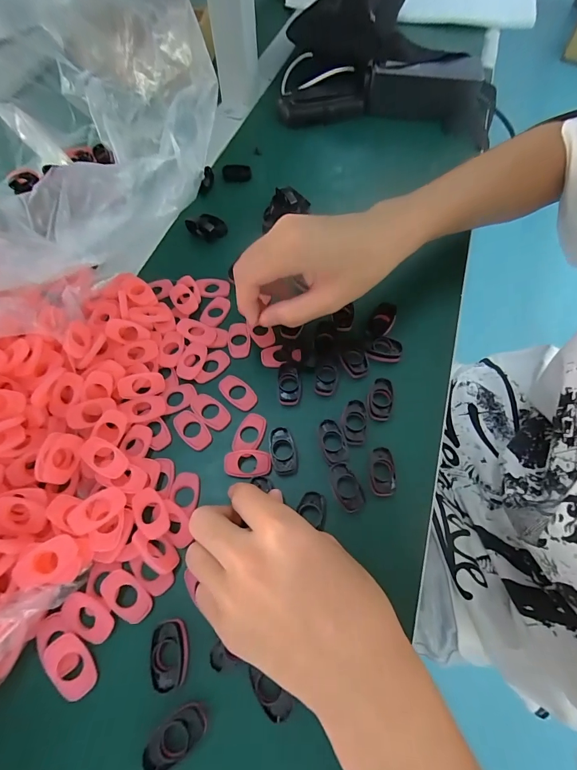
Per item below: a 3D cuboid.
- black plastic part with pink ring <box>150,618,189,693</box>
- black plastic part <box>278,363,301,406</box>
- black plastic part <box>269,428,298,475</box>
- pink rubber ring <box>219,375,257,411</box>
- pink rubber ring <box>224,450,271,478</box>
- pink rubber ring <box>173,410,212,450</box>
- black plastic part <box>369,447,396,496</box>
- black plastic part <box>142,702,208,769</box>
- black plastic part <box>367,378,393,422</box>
[{"bbox_3d":[-0.067,0.151,0.199,0.018,0.006,0.031,-10,64,-5],"label":"black plastic part with pink ring"},{"bbox_3d":[0.000,-0.001,0.280,0.017,0.004,0.033,-6,64,-3],"label":"black plastic part"},{"bbox_3d":[-0.004,0.046,0.255,0.019,0.012,0.032,-8,64,-4],"label":"black plastic part"},{"bbox_3d":[-0.039,0.005,0.277,0.019,0.004,0.033,-41,71,-18],"label":"pink rubber ring"},{"bbox_3d":[-0.028,0.055,0.249,0.032,0.004,0.019,0,76,-3],"label":"pink rubber ring"},{"bbox_3d":[-0.071,0.033,0.262,0.032,0.004,0.019,41,70,18],"label":"pink rubber ring"},{"bbox_3d":[0.066,0.061,0.250,0.016,0.006,0.032,2,64,1],"label":"black plastic part"},{"bbox_3d":[-0.059,0.184,0.186,0.031,0.012,0.017,-34,69,-16],"label":"black plastic part"},{"bbox_3d":[0.070,0.011,0.273,0.018,0.006,0.034,18,65,9],"label":"black plastic part"}]

